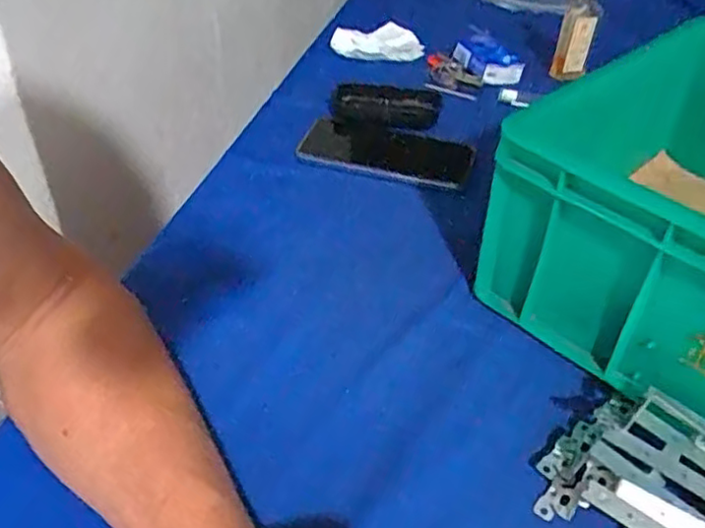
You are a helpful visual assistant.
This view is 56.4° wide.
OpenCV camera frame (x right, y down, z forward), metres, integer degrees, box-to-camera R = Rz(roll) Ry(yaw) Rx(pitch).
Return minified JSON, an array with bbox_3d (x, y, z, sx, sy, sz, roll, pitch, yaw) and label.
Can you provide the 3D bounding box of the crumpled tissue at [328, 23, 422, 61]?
[{"bbox_3d":[0.029,-0.263,0.778,0.091,0.021,0.072,-12,43,-17],"label":"crumpled tissue"}]

